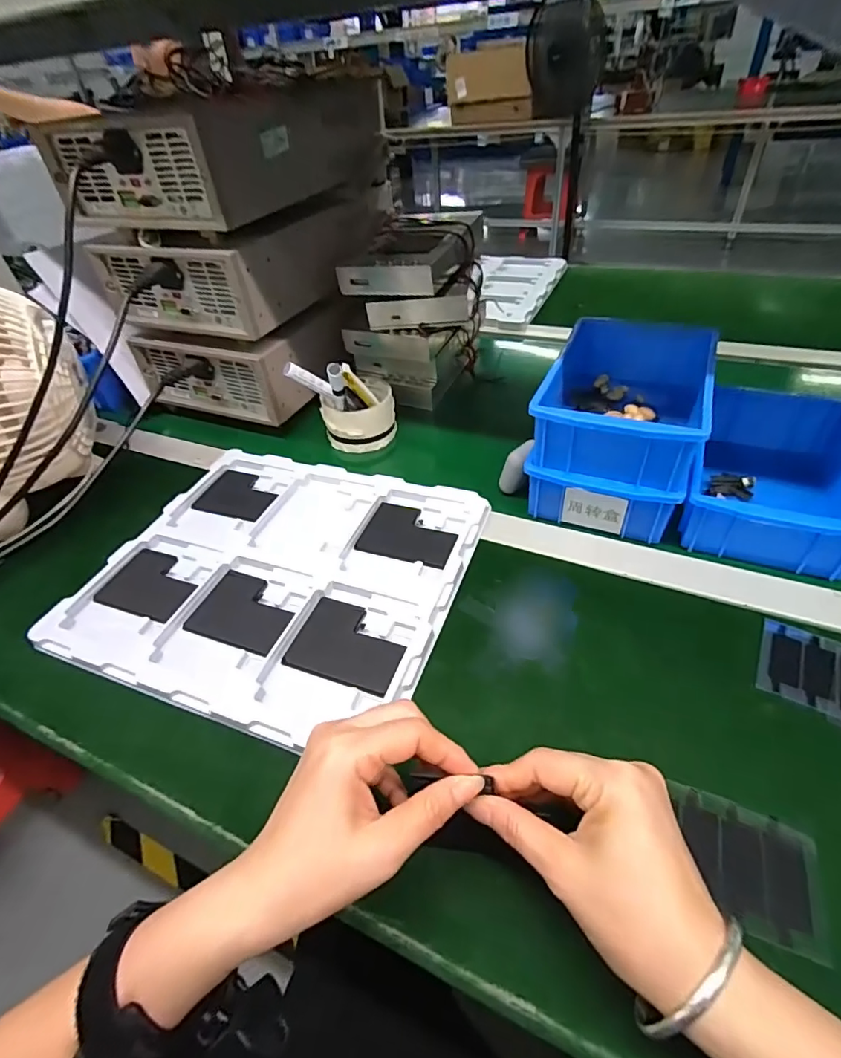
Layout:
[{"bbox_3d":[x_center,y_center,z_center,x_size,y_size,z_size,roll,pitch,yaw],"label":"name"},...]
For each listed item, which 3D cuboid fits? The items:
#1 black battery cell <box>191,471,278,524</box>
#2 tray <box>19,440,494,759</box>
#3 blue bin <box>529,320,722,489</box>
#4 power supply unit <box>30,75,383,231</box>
[{"bbox_3d":[-0.190,-0.037,0.534,0.081,0.008,0.063,12,47,18],"label":"black battery cell"},{"bbox_3d":[-0.126,0.028,0.448,0.308,0.018,0.273,13,47,19],"label":"tray"},{"bbox_3d":[0.187,-0.124,0.458,0.126,0.059,0.193,14,48,20],"label":"blue bin"},{"bbox_3d":[-0.196,-0.425,0.557,0.198,0.101,0.328,19,50,24],"label":"power supply unit"}]

